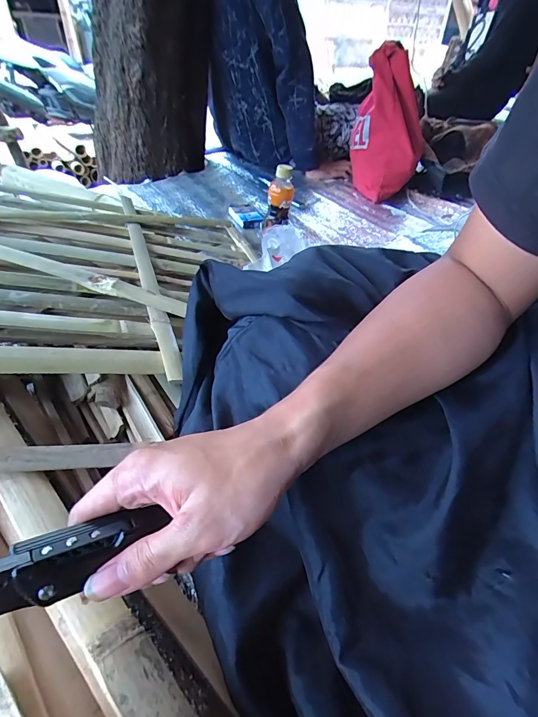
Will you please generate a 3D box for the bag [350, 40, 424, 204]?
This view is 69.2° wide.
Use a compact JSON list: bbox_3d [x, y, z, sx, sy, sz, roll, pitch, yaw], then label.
[{"bbox_3d":[0.319,-0.605,1.037,0.190,0.322,0.143,13,41,11],"label":"bag"}]

